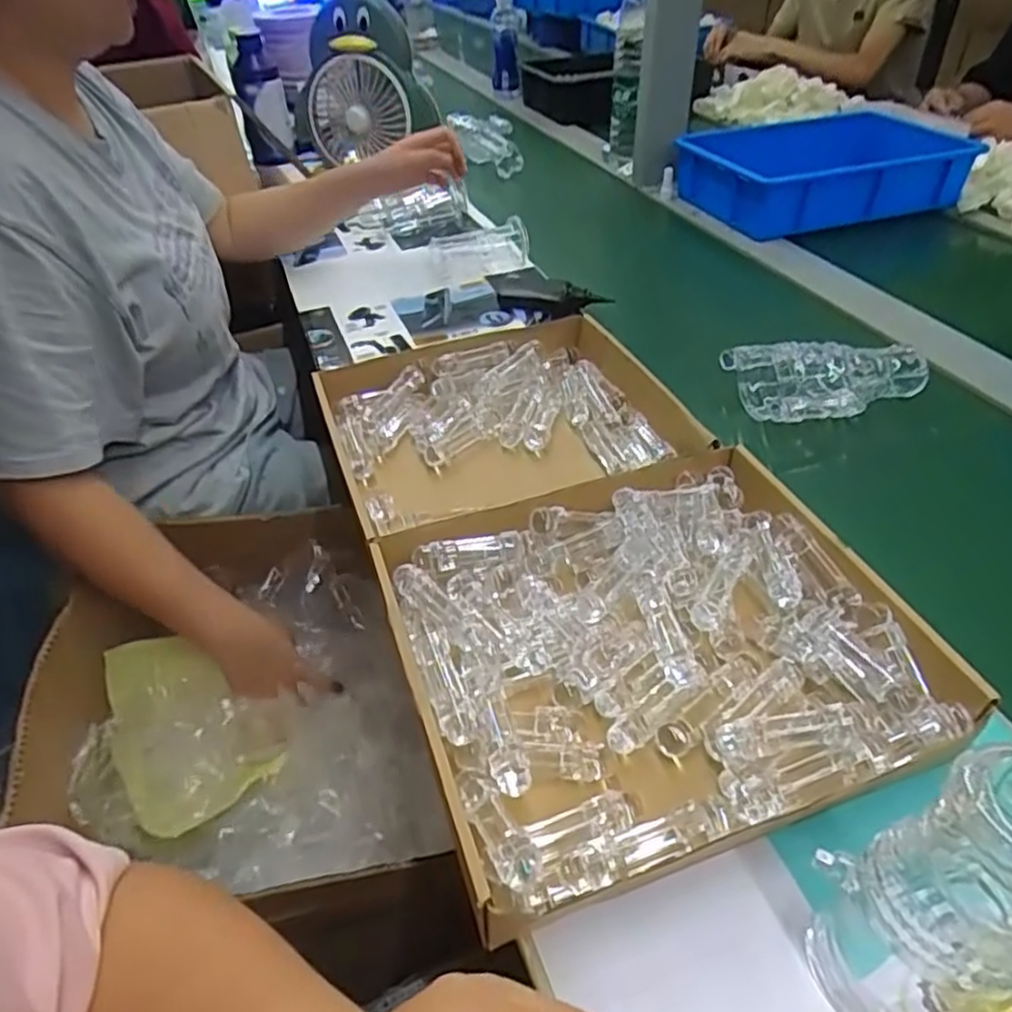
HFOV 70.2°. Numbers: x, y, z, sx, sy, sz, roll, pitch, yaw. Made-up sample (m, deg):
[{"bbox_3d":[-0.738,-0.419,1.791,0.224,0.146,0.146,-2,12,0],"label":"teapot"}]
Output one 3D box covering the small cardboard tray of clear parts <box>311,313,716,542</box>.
[{"bbox_3d":[0.004,-0.070,0.686,0.318,0.067,0.267,-16,44,-14],"label":"small cardboard tray of clear parts"}]

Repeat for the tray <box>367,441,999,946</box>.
[{"bbox_3d":[0.097,0.091,0.486,0.319,0.056,0.275,-17,43,-12],"label":"tray"}]

